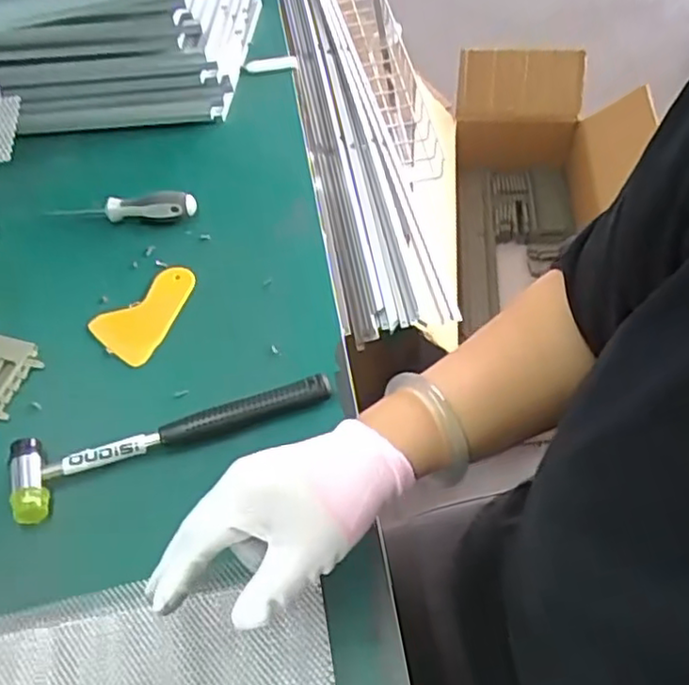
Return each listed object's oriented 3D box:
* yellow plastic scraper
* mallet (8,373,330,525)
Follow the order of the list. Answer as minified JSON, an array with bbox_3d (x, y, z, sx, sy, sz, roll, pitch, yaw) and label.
[{"bbox_3d":[-0.170,-0.027,0.601,0.100,0.008,0.070,-40,67,-22],"label":"yellow plastic scraper"},{"bbox_3d":[-0.131,0.065,0.517,0.240,0.025,0.056,-20,55,-10],"label":"mallet"}]

